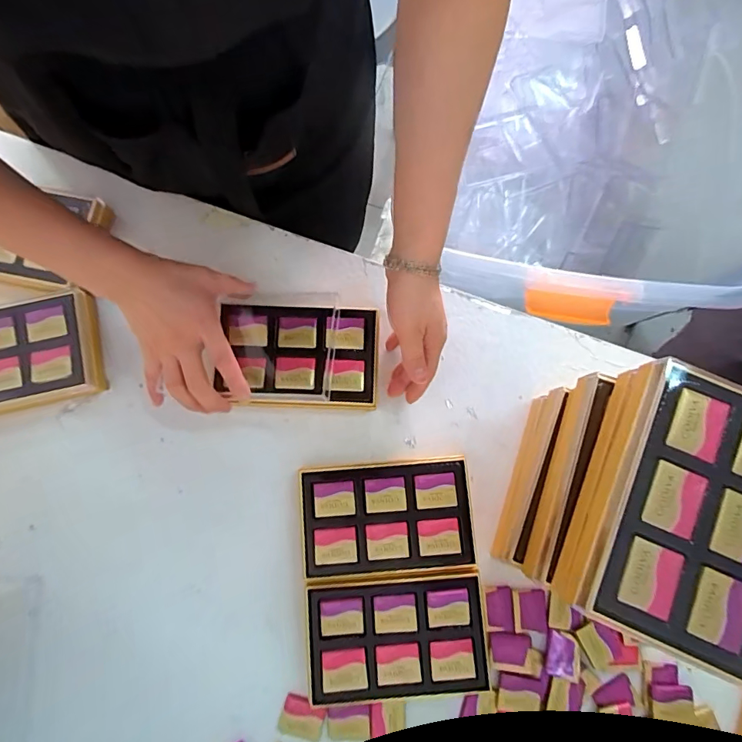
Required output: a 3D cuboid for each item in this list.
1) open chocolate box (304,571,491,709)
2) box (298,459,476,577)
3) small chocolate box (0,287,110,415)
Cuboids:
[{"bbox_3d":[0.023,0.246,0.431,0.161,0.030,0.103,-4,80,-2],"label":"open chocolate box"},{"bbox_3d":[0.014,0.142,0.449,0.160,0.027,0.102,-4,80,-2],"label":"box"},{"bbox_3d":[-0.368,-0.019,0.463,0.169,0.028,0.114,-13,80,-3],"label":"small chocolate box"}]

